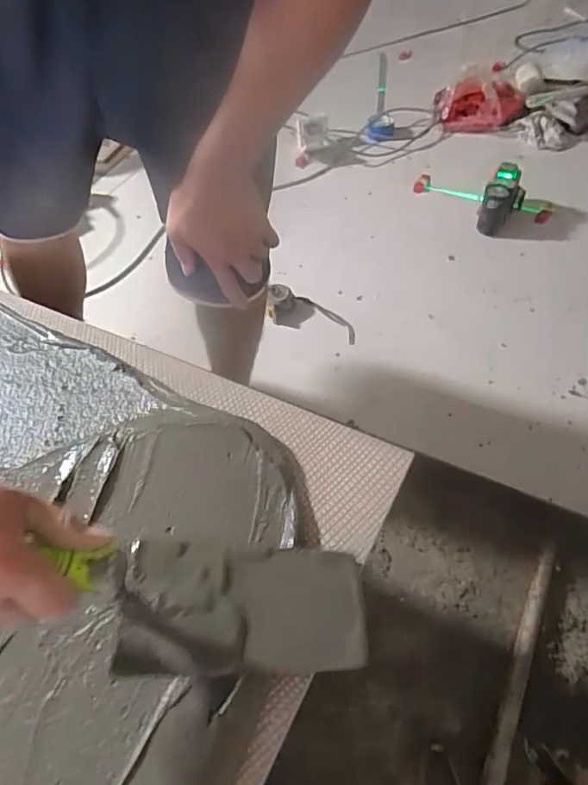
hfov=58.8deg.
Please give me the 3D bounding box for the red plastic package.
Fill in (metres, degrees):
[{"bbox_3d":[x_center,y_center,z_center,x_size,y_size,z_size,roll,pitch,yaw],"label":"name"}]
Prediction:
[{"bbox_3d":[0.512,-0.799,1.441,0.239,0.105,0.153,8,54,11],"label":"red plastic package"}]

